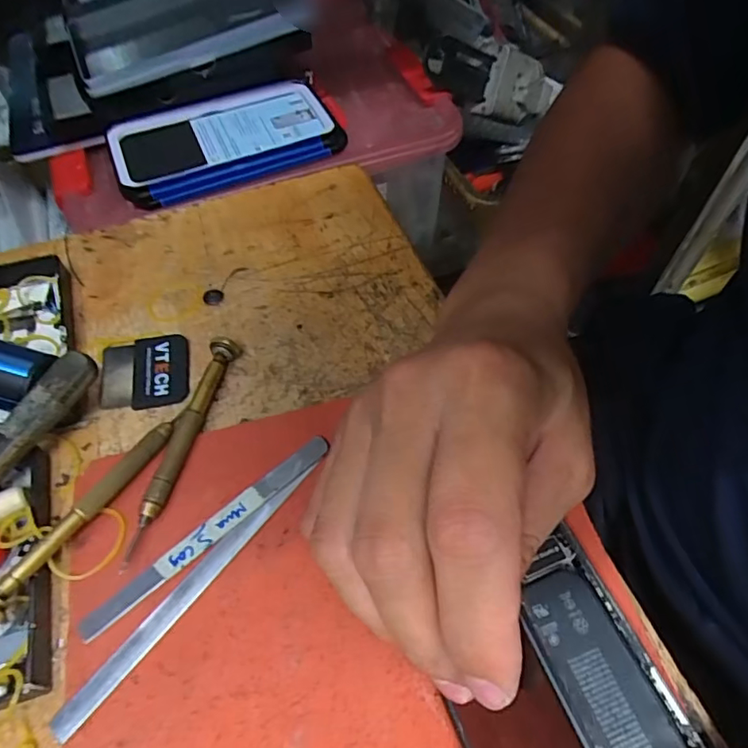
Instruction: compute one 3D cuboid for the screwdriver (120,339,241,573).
[{"bbox_3d":[-0.084,0.029,0.231,0.011,0.009,0.106,10,57,7],"label":"screwdriver"}]

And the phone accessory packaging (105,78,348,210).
[{"bbox_3d":[-0.112,-0.178,0.398,0.165,0.019,0.089,-21,58,-13],"label":"phone accessory packaging"}]

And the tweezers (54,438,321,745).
[{"bbox_3d":[-0.069,0.071,0.207,0.024,0.005,0.130,34,63,21],"label":"tweezers"}]

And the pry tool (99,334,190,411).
[{"bbox_3d":[-0.113,-0.001,0.258,0.041,0.005,0.039,-12,57,-7],"label":"pry tool"}]

